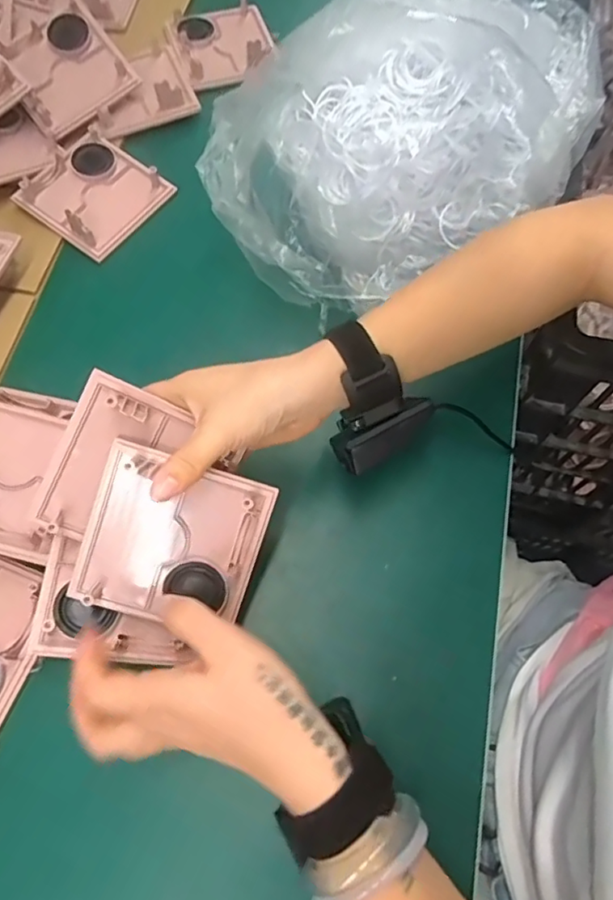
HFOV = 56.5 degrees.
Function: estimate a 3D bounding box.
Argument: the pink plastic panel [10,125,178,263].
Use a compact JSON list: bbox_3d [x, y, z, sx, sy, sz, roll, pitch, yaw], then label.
[{"bbox_3d":[-0.195,-0.242,0.528,0.101,0.019,0.108,36,73,13],"label":"pink plastic panel"}]

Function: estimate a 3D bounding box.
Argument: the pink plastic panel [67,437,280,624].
[{"bbox_3d":[-0.086,0.059,0.361,0.108,0.015,0.104,19,91,0],"label":"pink plastic panel"}]

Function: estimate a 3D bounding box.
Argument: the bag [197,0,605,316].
[{"bbox_3d":[0.066,-0.229,0.435,0.272,0.149,0.203,-16,69,-6],"label":"bag"}]

